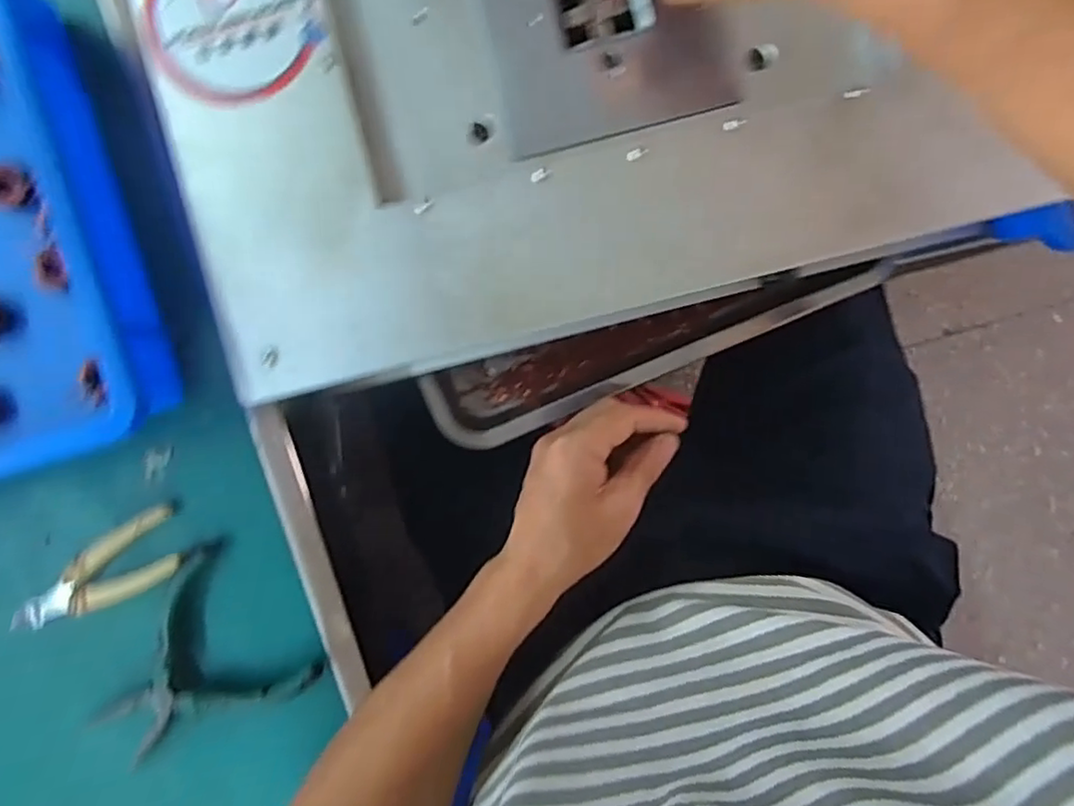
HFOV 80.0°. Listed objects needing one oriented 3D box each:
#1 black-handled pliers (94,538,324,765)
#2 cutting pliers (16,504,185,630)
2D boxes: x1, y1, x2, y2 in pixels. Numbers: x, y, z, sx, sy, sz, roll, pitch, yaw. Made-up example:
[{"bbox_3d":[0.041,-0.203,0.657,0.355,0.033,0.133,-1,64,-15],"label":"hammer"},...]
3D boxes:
[{"bbox_3d":[-0.223,0.167,0.410,0.130,0.017,0.112,-36,92,2],"label":"black-handled pliers"},{"bbox_3d":[-0.284,0.114,0.412,0.125,0.009,0.044,-29,92,2],"label":"cutting pliers"}]

